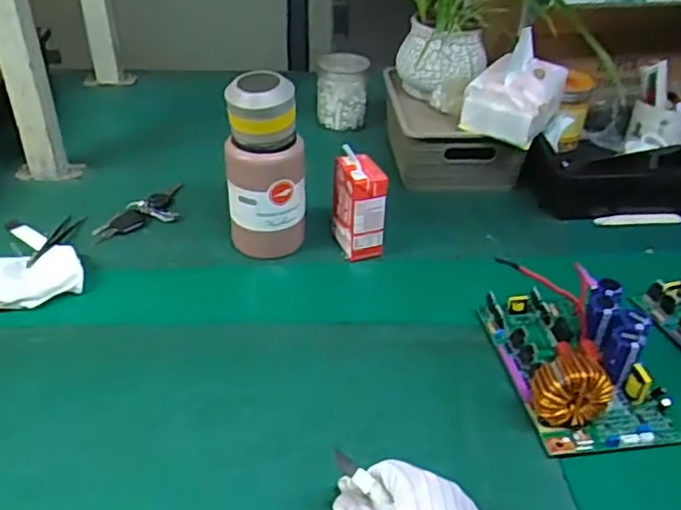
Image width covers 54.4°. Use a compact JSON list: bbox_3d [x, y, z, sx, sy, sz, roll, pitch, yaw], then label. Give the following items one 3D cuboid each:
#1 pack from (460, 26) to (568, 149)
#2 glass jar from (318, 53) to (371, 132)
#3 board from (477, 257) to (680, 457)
[{"bbox_3d":[0.234,-0.218,0.860,0.103,0.111,0.130,25,41,28],"label":"pack"},{"bbox_3d":[0.003,-0.264,1.060,0.079,0.103,0.080,0,36,-4],"label":"glass jar"},{"bbox_3d":[0.227,0.090,0.631,0.126,0.074,0.185,-3,36,-8],"label":"board"}]

